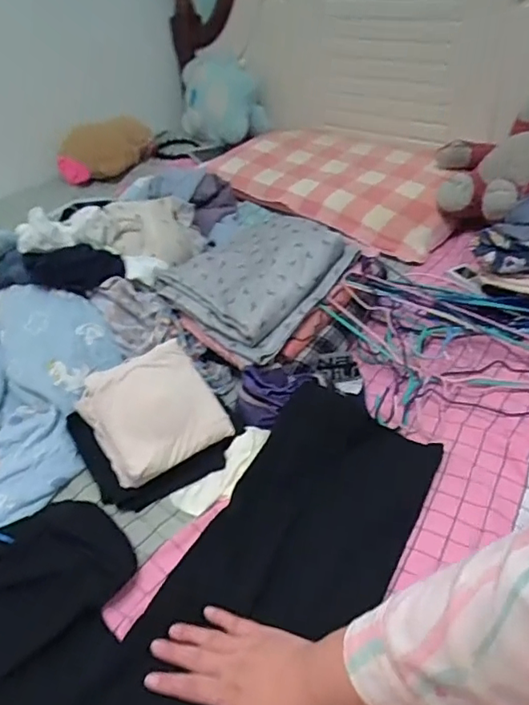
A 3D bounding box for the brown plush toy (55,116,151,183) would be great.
[{"bbox_3d":[-0.441,-0.588,1.530,0.305,0.140,0.106,-24,42,-23],"label":"brown plush toy"}]

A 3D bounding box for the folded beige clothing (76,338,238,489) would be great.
[{"bbox_3d":[-0.149,0.078,0.730,0.161,0.033,0.161,-24,70,-27],"label":"folded beige clothing"}]

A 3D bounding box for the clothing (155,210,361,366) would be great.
[{"bbox_3d":[-0.015,-0.131,0.889,0.231,0.067,0.272,26,65,32],"label":"clothing"}]

